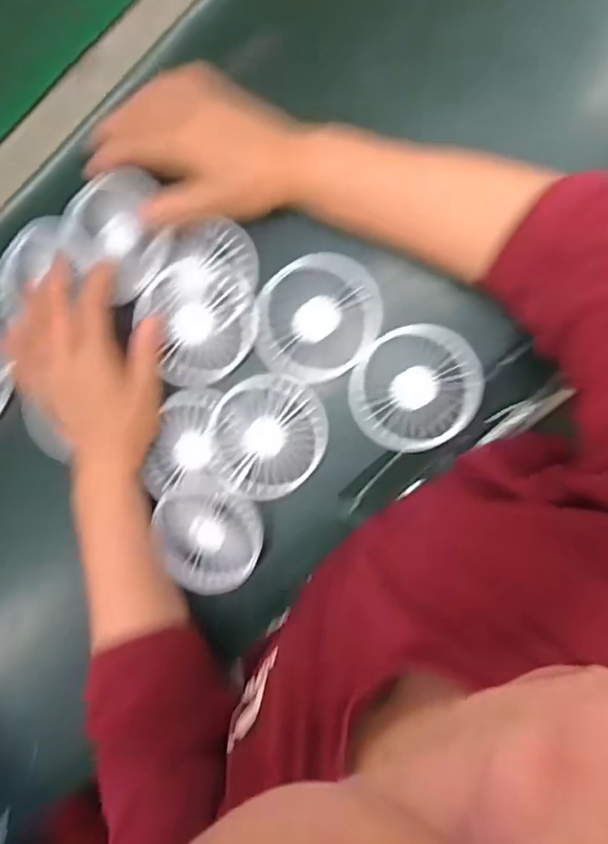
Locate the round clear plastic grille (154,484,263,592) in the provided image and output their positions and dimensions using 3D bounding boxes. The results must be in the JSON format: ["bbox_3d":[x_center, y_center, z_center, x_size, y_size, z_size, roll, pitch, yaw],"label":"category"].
[{"bbox_3d":[-0.071,0.093,0.468,0.081,0.024,0.091,-14,92,9],"label":"round clear plastic grille"}]

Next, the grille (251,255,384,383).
[{"bbox_3d":[0.011,-0.078,0.446,0.090,0.013,0.094,20,95,6],"label":"grille"}]

